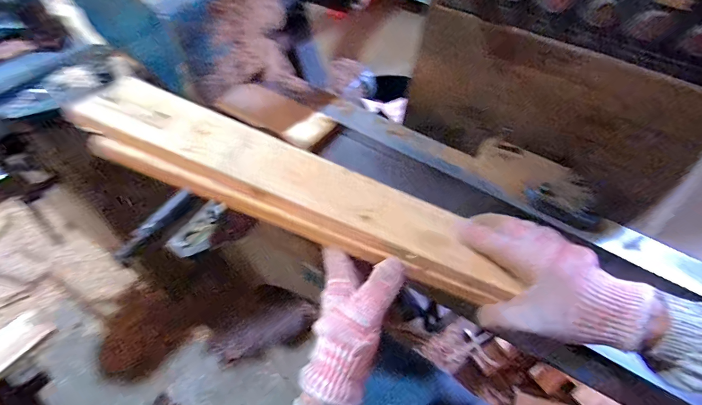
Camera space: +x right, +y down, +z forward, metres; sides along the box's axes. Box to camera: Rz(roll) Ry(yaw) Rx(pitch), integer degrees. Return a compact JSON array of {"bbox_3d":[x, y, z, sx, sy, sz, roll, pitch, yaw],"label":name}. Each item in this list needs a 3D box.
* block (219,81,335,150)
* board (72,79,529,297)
[{"bbox_3d":[-0.131,-0.157,0.603,0.199,0.024,0.081,24,55,14],"label":"block"},{"bbox_3d":[-0.048,-0.018,0.377,0.466,0.043,0.097,23,53,-2],"label":"board"}]

